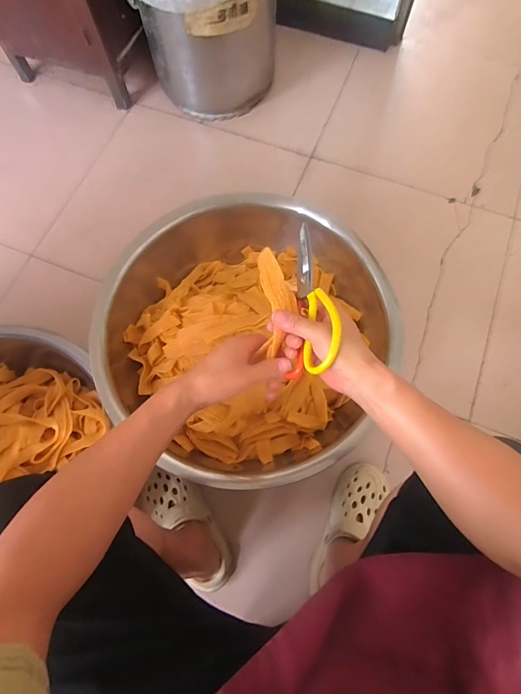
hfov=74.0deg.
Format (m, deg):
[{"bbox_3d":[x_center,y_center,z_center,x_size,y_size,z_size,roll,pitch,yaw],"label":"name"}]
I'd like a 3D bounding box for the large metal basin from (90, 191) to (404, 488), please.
[{"bbox_3d":[-0.023,-0.030,0.739,0.536,0.251,0.567,0,73,2],"label":"large metal basin"}]

